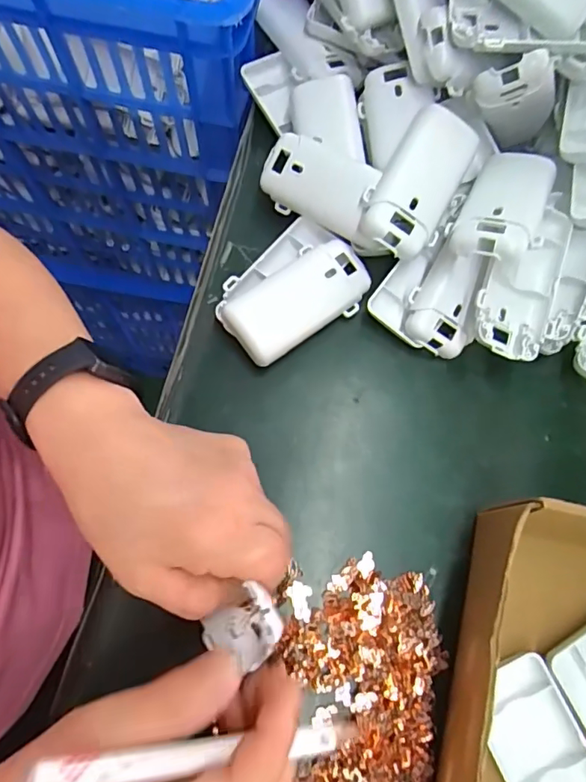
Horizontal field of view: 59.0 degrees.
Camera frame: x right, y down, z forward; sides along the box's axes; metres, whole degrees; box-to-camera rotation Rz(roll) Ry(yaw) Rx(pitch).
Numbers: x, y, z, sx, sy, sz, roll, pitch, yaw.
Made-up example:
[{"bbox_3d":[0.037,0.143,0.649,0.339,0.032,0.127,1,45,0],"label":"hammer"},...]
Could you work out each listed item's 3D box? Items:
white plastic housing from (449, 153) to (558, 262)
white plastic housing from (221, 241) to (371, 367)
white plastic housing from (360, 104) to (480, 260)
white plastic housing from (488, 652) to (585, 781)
[{"bbox_3d":[0.123,-0.108,0.302,0.041,0.020,0.089,28,62,8],"label":"white plastic housing"},{"bbox_3d":[0.004,-0.056,0.323,0.092,0.024,0.046,-40,77,-12],"label":"white plastic housing"},{"bbox_3d":[0.076,-0.126,0.314,0.046,0.026,0.090,24,73,5],"label":"white plastic housing"},{"bbox_3d":[0.126,0.184,0.254,0.047,0.008,0.094,-20,74,-7],"label":"white plastic housing"}]

